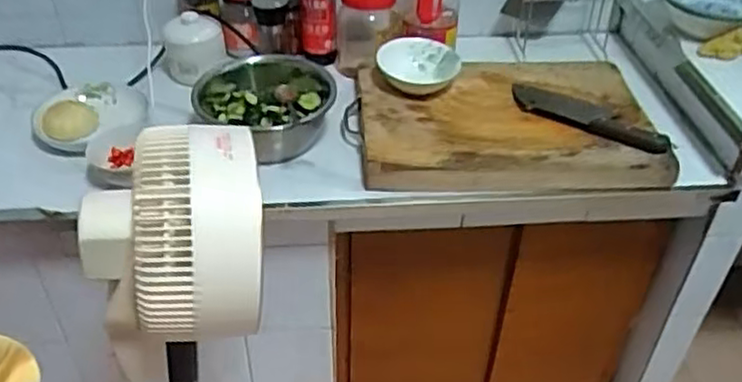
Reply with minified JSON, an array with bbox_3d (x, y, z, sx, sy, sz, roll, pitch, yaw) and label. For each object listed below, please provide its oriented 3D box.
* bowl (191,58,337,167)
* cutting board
[{"bbox_3d":[-0.159,-0.127,1.031,0.201,0.073,0.180,0,39,-2],"label":"bowl"},{"bbox_3d":[0.202,-0.112,1.040,0.438,0.047,0.273,-3,46,-5],"label":"cutting board"}]

